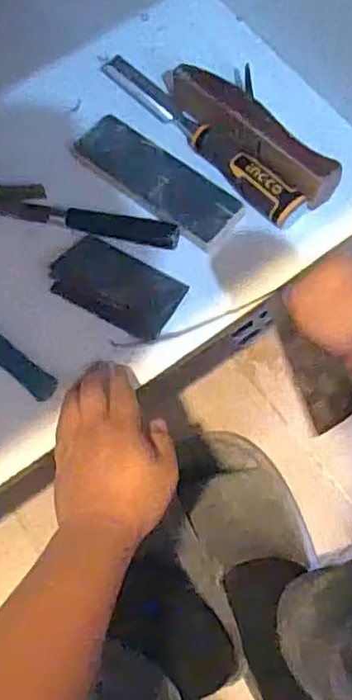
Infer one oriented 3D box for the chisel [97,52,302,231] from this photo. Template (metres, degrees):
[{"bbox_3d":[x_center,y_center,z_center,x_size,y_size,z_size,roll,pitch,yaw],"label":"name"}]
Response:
[{"bbox_3d":[0.020,-0.225,0.644,0.033,0.027,0.274,-42,74,-11],"label":"chisel"}]

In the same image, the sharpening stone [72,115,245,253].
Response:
[{"bbox_3d":[-0.023,-0.173,0.634,0.184,0.017,0.059,40,77,15],"label":"sharpening stone"}]

